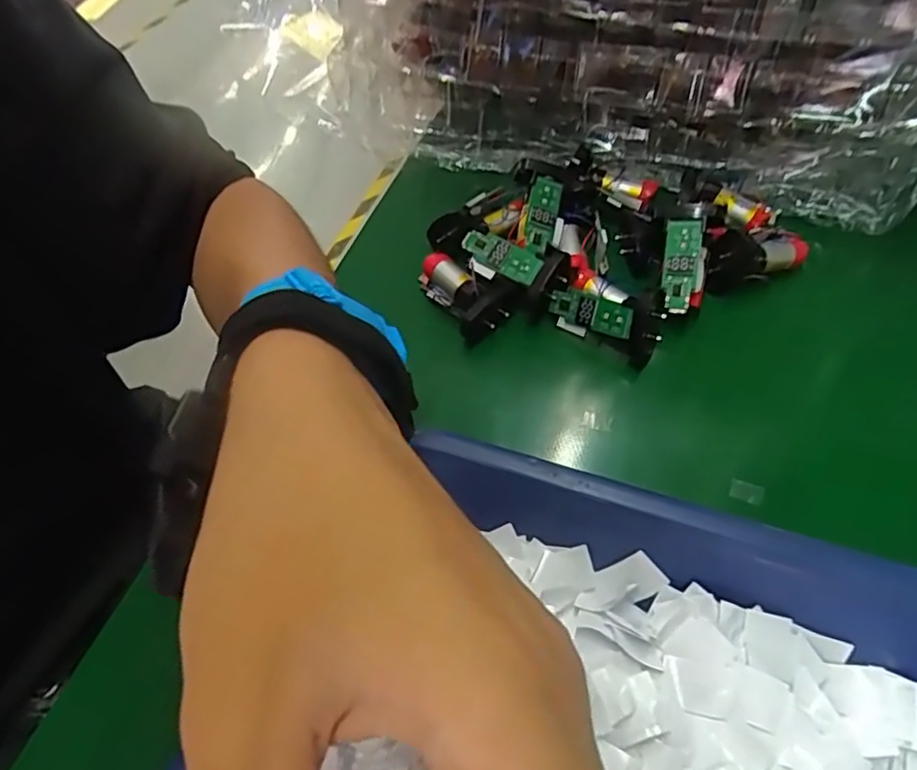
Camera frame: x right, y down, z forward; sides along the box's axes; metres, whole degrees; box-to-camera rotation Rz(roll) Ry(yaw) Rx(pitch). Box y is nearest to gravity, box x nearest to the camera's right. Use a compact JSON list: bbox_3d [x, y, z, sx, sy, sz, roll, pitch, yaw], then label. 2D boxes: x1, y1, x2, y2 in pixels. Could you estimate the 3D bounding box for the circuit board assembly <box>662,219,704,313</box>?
[{"bbox_3d":[0.102,-0.055,0.290,0.015,0.007,0.042,7,86,8],"label":"circuit board assembly"}]

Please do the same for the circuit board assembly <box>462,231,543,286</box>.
[{"bbox_3d":[0.021,-0.063,0.306,0.040,0.004,0.015,32,92,18],"label":"circuit board assembly"}]

